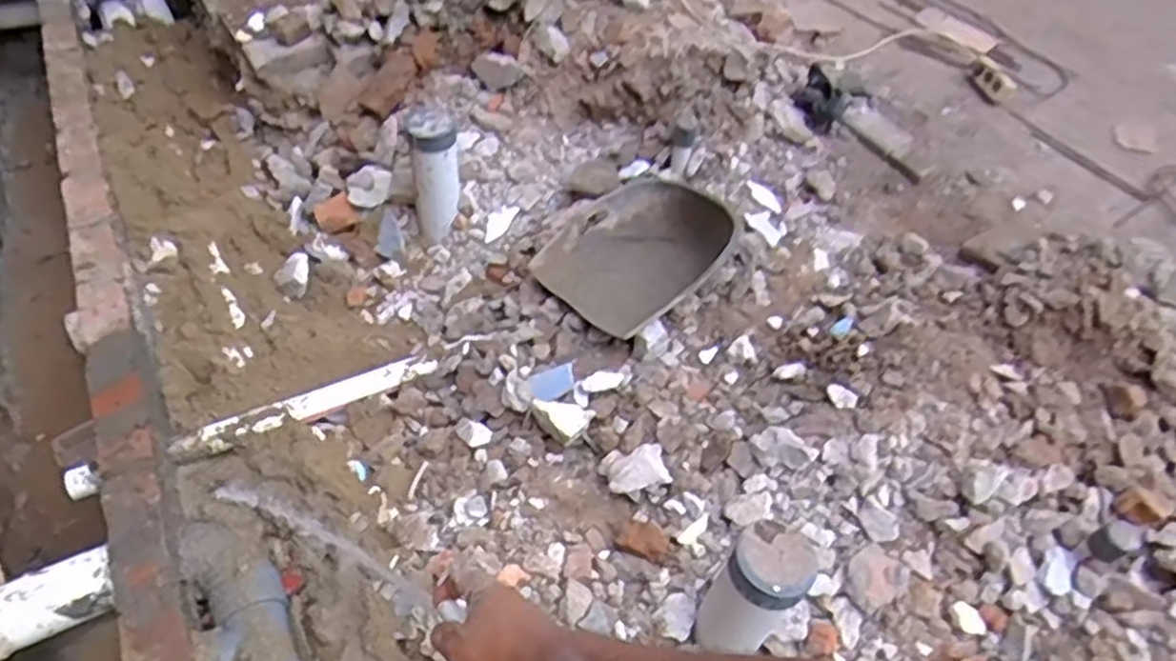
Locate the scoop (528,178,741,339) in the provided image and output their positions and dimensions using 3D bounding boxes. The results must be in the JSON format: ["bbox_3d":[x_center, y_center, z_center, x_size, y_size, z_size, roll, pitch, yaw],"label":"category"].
[{"bbox_3d":[0.097,-0.185,1.736,0.376,0.158,0.426,34,55,23],"label":"scoop"}]

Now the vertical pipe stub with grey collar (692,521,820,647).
[{"bbox_3d":[0.260,0.420,1.199,0.124,0.282,0.114,27,52,18],"label":"vertical pipe stub with grey collar"}]

